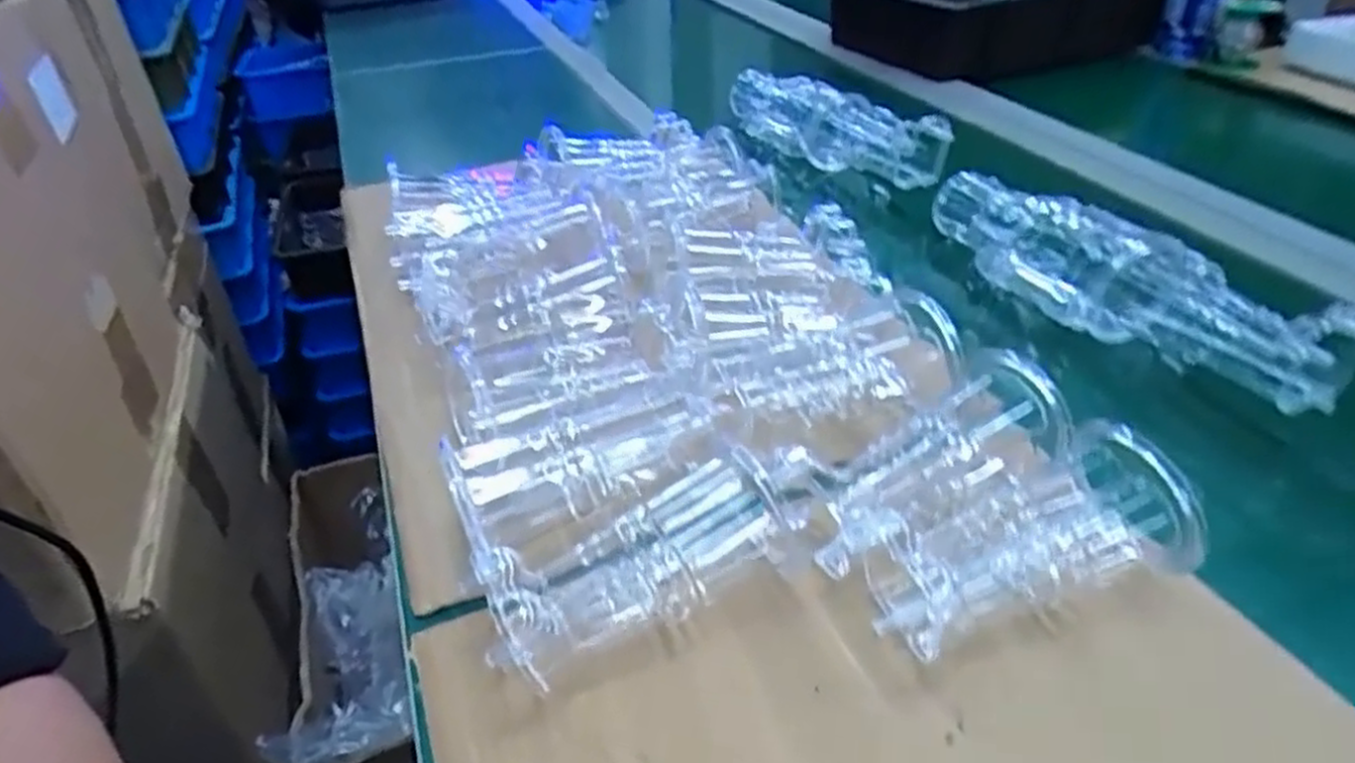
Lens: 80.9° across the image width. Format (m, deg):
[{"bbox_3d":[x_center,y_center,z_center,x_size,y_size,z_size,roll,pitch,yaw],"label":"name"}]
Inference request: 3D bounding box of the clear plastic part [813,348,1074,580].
[{"bbox_3d":[0.127,0.044,0.365,0.063,0.062,0.126,29,46,35],"label":"clear plastic part"}]

